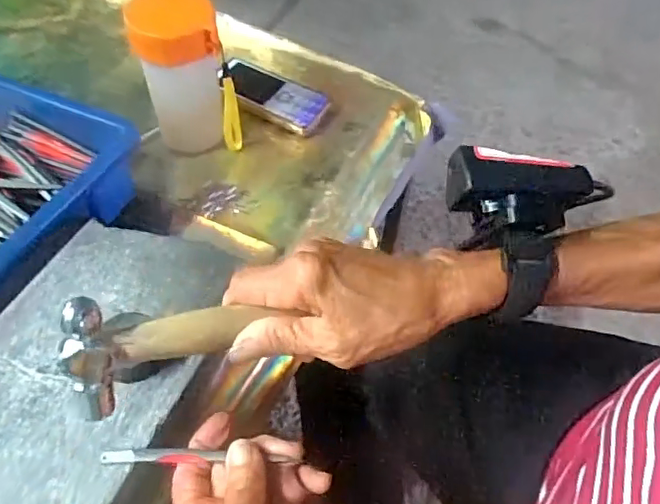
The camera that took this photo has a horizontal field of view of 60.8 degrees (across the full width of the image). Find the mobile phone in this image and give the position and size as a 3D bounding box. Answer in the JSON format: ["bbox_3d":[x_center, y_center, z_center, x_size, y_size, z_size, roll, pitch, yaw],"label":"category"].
[{"bbox_3d":[-0.059,-0.161,0.574,0.127,0.020,0.052,30,58,19],"label":"mobile phone"}]

